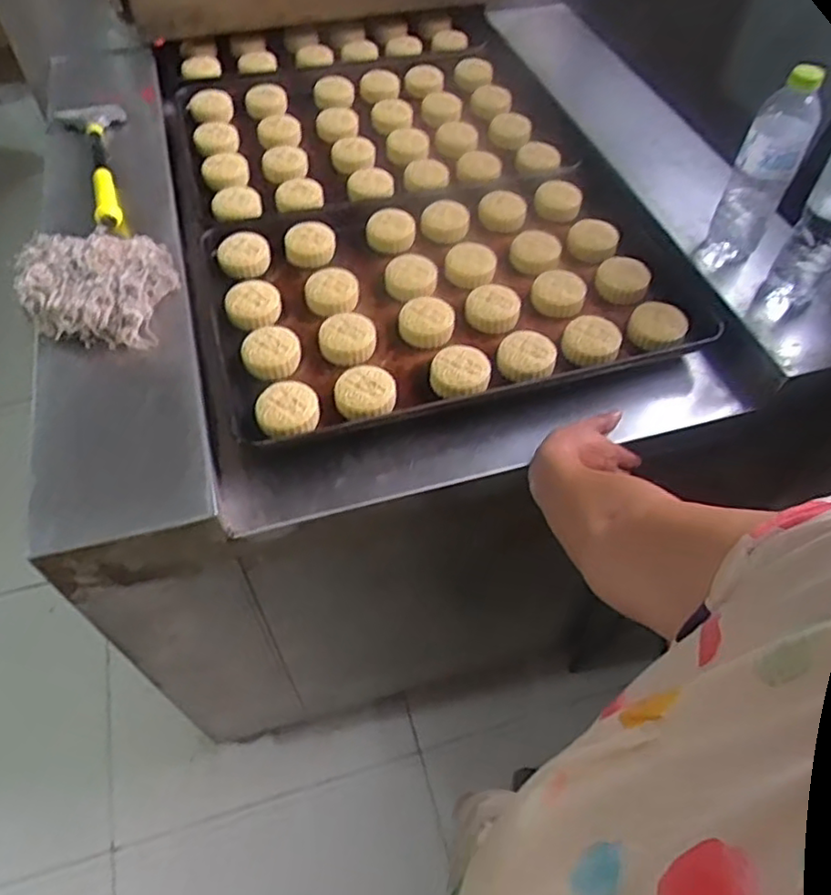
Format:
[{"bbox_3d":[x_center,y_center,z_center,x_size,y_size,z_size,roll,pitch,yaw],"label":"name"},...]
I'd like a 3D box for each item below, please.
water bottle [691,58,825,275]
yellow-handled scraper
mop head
[{"bbox_3d":[0.431,-0.335,0.824,0.073,0.241,0.064,31,60,13],"label":"water bottle"},{"bbox_3d":[-0.449,-0.407,0.950,0.093,0.035,0.299,-17,61,-15],"label":"yellow-handled scraper"},{"bbox_3d":[-0.386,-0.204,0.787,0.173,0.056,0.165,2,58,-4],"label":"mop head"}]

